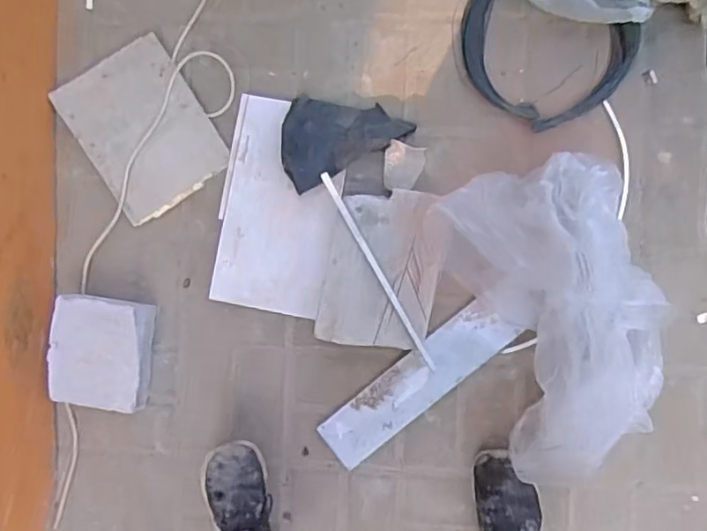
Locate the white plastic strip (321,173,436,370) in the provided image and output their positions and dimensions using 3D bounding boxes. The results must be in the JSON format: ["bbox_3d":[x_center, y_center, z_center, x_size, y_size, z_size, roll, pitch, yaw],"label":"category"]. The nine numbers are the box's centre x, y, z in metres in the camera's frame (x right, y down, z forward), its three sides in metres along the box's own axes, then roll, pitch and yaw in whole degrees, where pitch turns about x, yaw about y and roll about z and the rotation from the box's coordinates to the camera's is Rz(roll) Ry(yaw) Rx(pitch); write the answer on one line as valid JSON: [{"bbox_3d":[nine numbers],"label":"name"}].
[{"bbox_3d":[0.041,0.008,1.051,0.015,0.017,0.390,-29,87,5],"label":"white plastic strip"}]

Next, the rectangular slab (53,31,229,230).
[{"bbox_3d":[-0.412,-0.266,1.148,0.240,0.016,0.303,-33,86,4],"label":"rectangular slab"}]

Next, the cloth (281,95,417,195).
[{"bbox_3d":[-0.032,-0.257,1.096,0.236,0.049,0.162,-28,87,5],"label":"cloth"}]

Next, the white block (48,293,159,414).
[{"bbox_3d":[-0.474,0.160,1.118,0.164,0.104,0.199,7,90,6],"label":"white block"}]

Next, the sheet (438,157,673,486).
[{"bbox_3d":[0.349,0.080,0.980,0.291,0.207,0.500,-16,88,5],"label":"sheet"}]

